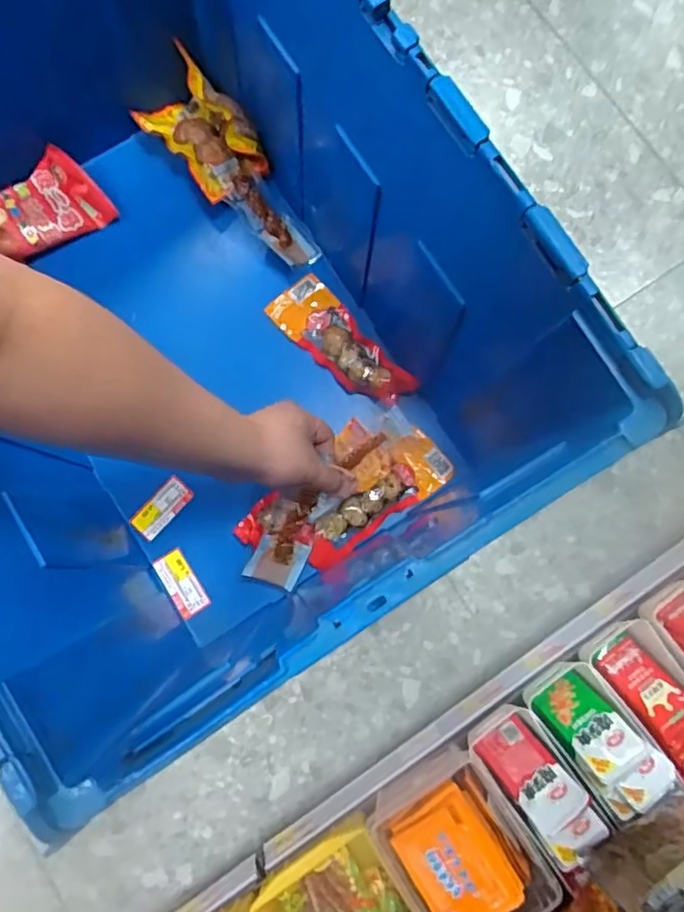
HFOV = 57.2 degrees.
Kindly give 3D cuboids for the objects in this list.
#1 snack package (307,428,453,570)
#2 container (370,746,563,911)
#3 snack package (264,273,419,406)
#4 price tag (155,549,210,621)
[{"bbox_3d":[0.031,0.042,0.622,0.166,0.023,0.059,-37,82,-6],"label":"snack package"},{"bbox_3d":[0.149,0.498,0.791,0.158,0.091,0.198,-33,82,-5],"label":"container"},{"bbox_3d":[-0.001,-0.118,0.649,0.063,0.021,0.167,-43,83,-6],"label":"snack package"},{"bbox_3d":[-0.157,0.125,0.617,0.030,0.004,0.065,-32,81,-12],"label":"price tag"}]

